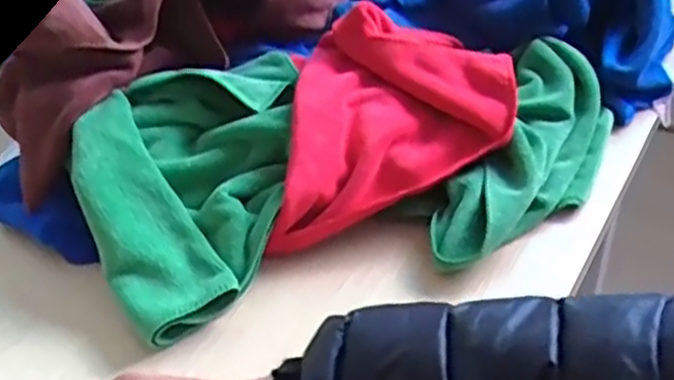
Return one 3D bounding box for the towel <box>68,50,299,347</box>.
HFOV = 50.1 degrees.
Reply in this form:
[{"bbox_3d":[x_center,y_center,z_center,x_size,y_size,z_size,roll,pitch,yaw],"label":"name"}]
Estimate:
[{"bbox_3d":[-0.124,-0.020,0.574,0.164,0.041,0.294,8,53,-6],"label":"towel"}]

